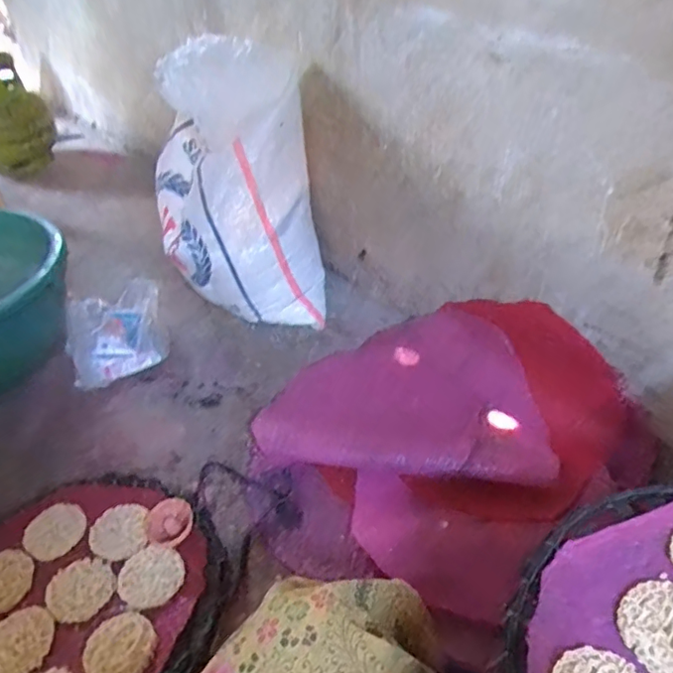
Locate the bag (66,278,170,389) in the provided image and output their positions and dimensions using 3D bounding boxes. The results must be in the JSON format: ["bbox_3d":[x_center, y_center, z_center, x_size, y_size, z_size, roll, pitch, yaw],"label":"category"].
[{"bbox_3d":[-0.403,-0.006,1.026,0.175,0.080,0.192,-18,42,-17],"label":"bag"}]

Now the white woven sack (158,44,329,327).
[{"bbox_3d":[-0.178,-0.248,0.996,0.281,0.442,0.196,-4,40,-1],"label":"white woven sack"}]

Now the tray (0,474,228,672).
[{"bbox_3d":[-0.323,0.319,0.660,0.347,0.027,0.348,26,48,30],"label":"tray"}]

